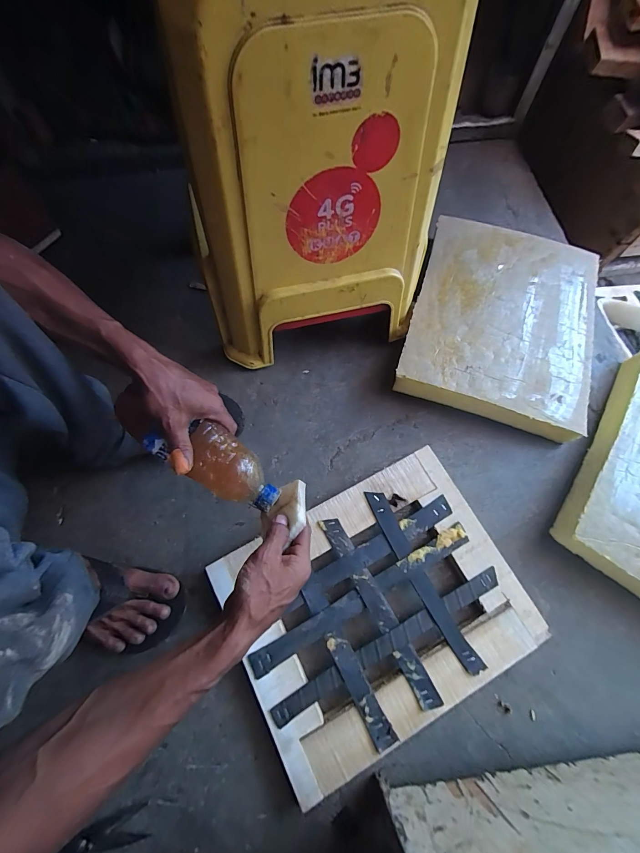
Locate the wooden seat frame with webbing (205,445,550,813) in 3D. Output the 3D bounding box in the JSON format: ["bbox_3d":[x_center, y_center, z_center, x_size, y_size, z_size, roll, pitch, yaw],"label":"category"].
[{"bbox_3d":[0.080,0.254,0.502,0.390,0.028,0.309,-27,72,-9],"label":"wooden seat frame with webbing"}]

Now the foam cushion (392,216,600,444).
[{"bbox_3d":[0.341,-0.202,0.652,0.319,0.069,0.393,17,72,7],"label":"foam cushion"}]

